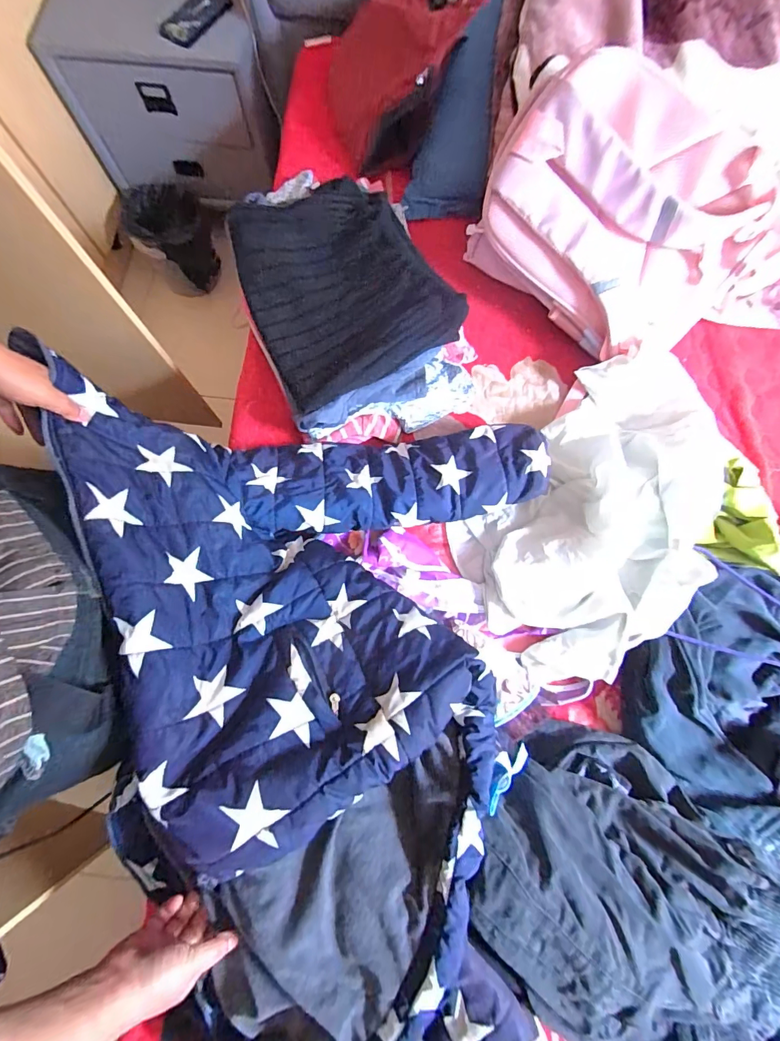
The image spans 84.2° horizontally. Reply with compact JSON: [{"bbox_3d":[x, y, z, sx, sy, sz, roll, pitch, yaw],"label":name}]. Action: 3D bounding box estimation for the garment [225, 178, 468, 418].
[{"bbox_3d":[-0.094,-0.399,0.717,0.308,0.036,0.416,-28,78,-7],"label":"garment"}]

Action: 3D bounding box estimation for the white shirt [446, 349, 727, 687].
[{"bbox_3d":[0.323,-0.030,0.648,0.297,0.099,0.522,40,79,8],"label":"white shirt"}]

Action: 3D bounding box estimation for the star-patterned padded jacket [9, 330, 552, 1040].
[{"bbox_3d":[-0.089,0.215,0.473,0.513,0.194,0.769,6,77,1],"label":"star-patterned padded jacket"}]

